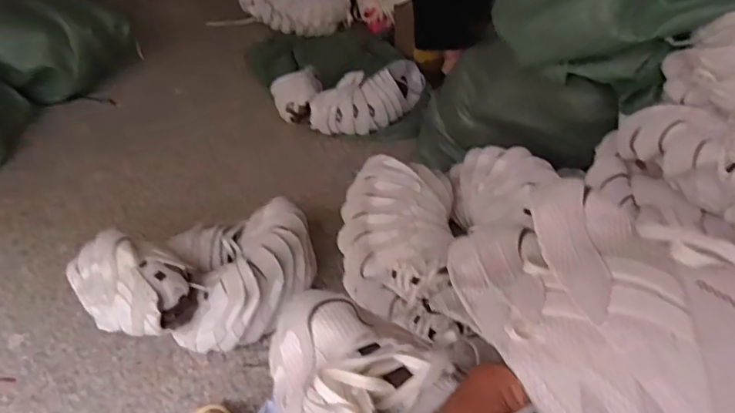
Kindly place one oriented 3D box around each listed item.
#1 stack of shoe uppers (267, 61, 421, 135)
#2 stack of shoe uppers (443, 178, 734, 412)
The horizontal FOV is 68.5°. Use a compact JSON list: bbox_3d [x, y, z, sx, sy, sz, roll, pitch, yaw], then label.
[{"bbox_3d":[-0.040,-0.337,1.616,0.471,0.113,0.249,-7,42,-9],"label":"stack of shoe uppers"},{"bbox_3d":[0.148,0.071,0.310,0.131,0.100,0.231,-42,46,10],"label":"stack of shoe uppers"}]

